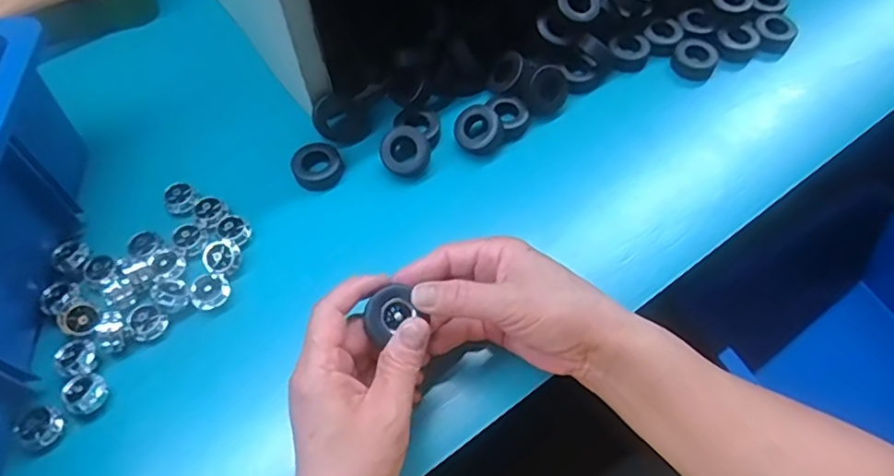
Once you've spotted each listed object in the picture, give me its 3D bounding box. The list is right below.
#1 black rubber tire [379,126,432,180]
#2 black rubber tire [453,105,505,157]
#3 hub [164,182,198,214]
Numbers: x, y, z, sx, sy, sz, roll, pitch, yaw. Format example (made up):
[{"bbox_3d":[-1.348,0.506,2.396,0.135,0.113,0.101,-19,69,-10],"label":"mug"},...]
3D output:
[{"bbox_3d":[-0.032,-0.067,0.453,0.040,0.010,0.037,41,94,6],"label":"black rubber tire"},{"bbox_3d":[0.025,-0.086,0.461,0.037,0.015,0.037,8,90,8],"label":"black rubber tire"},{"bbox_3d":[-0.199,-0.030,0.434,0.022,0.009,0.022,1,62,-2],"label":"hub"}]

